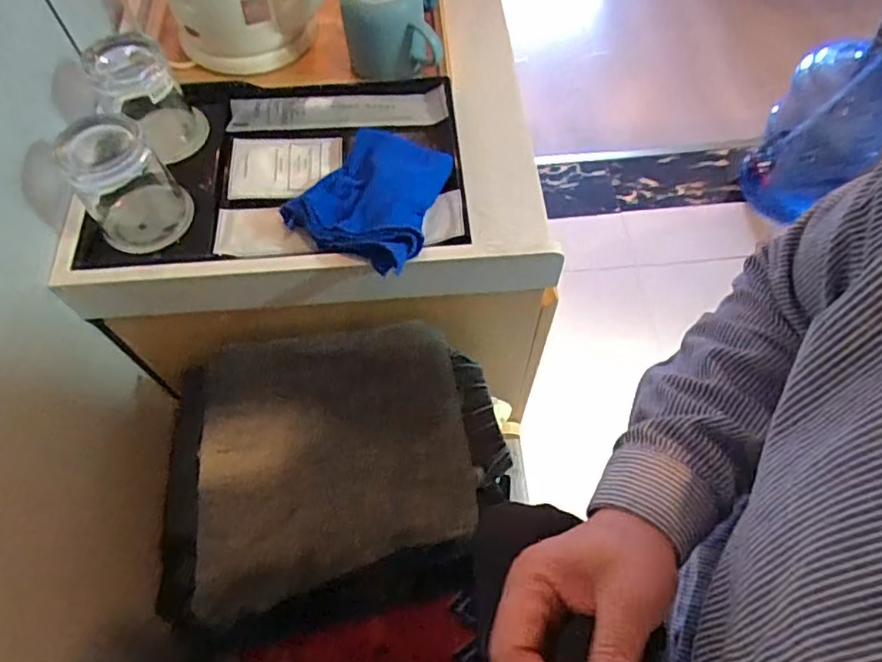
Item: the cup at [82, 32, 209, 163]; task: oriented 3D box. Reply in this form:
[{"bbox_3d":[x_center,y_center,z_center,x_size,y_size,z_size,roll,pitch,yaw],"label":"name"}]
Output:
[{"bbox_3d":[-0.252,-0.199,0.523,0.072,0.086,0.060,-30,64,-14],"label":"cup"}]

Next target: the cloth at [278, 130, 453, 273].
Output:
[{"bbox_3d":[-0.054,-0.117,0.510,0.122,0.033,0.129,25,65,15],"label":"cloth"}]

